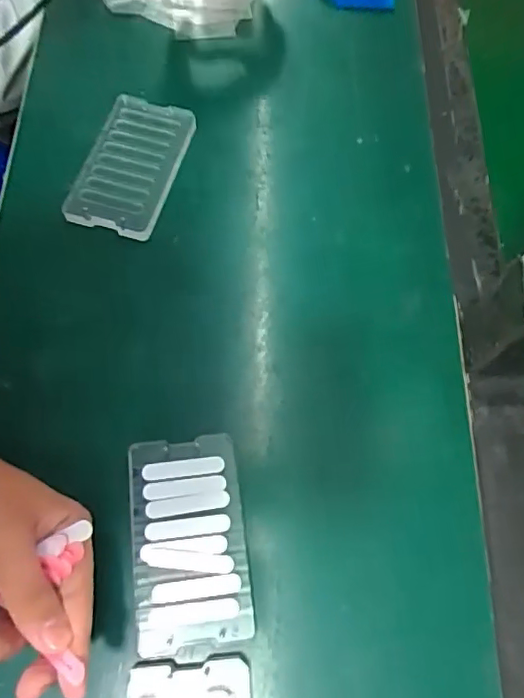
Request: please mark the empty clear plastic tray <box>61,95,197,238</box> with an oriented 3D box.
[{"bbox_3d":[-0.101,-0.144,0.447,0.067,0.024,0.119,15,68,4],"label":"empty clear plastic tray"}]

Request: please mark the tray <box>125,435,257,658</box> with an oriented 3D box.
[{"bbox_3d":[-0.044,0.117,0.341,0.067,0.011,0.122,-6,69,-5],"label":"tray"}]

